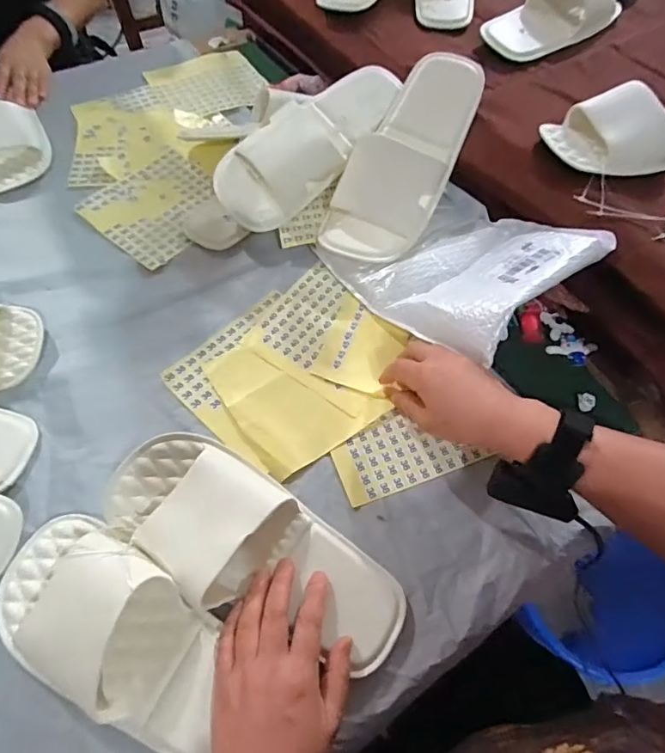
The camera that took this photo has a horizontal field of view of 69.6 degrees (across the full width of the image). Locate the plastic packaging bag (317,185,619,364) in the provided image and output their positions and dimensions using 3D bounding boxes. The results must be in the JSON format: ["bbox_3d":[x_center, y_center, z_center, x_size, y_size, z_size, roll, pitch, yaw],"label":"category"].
[{"bbox_3d":[0.137,-0.134,0.530,0.206,0.061,0.243,-38,41,-12],"label":"plastic packaging bag"}]

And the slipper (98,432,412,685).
[{"bbox_3d":[-0.063,0.139,0.401,0.267,0.053,0.108,28,64,3],"label":"slipper"}]

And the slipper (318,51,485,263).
[{"bbox_3d":[0.087,-0.261,0.561,0.114,0.055,0.277,30,90,13],"label":"slipper"}]

